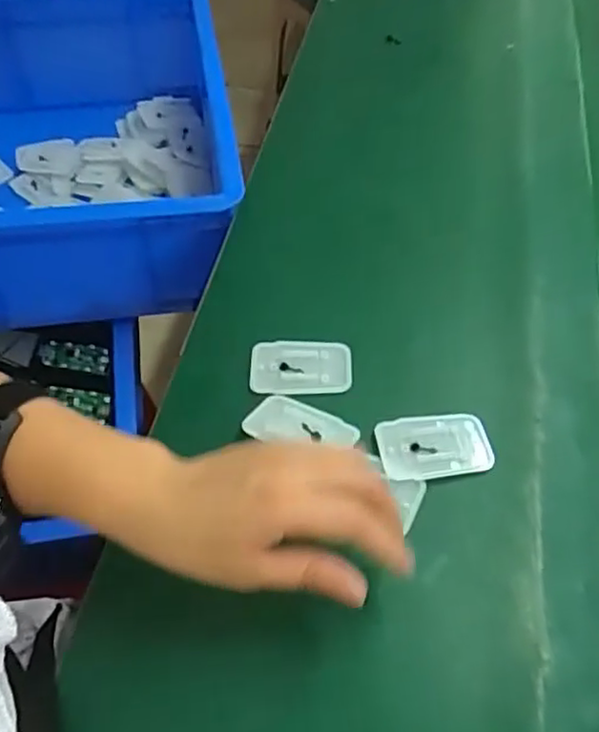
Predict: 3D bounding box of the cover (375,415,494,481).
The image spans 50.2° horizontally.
[{"bbox_3d":[0.087,0.052,0.413,0.070,0.009,0.044,-7,54,-4],"label":"cover"}]

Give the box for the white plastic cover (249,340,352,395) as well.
[{"bbox_3d":[0.001,0.001,0.455,0.071,0.008,0.044,0,54,1],"label":"white plastic cover"}]

